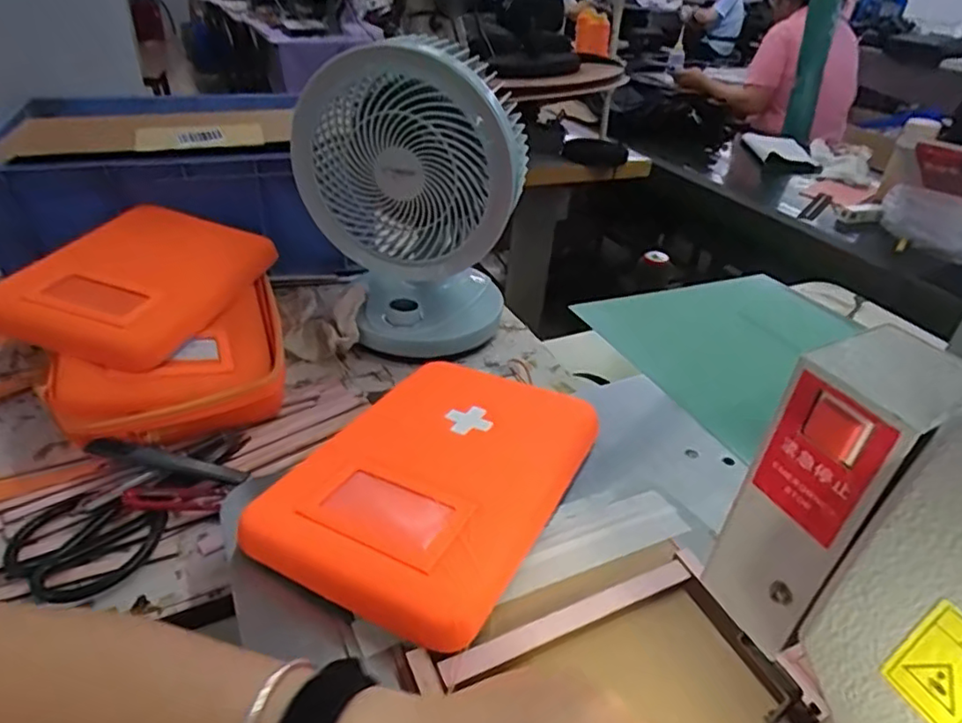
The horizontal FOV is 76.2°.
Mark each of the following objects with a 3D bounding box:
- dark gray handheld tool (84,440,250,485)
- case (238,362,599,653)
[{"bbox_3d":[-0.258,0.084,0.509,0.122,0.014,0.013,15,33,-10],"label":"dark gray handheld tool"},{"bbox_3d":[-0.030,0.079,0.459,0.173,0.030,0.242,21,37,21],"label":"case"}]

